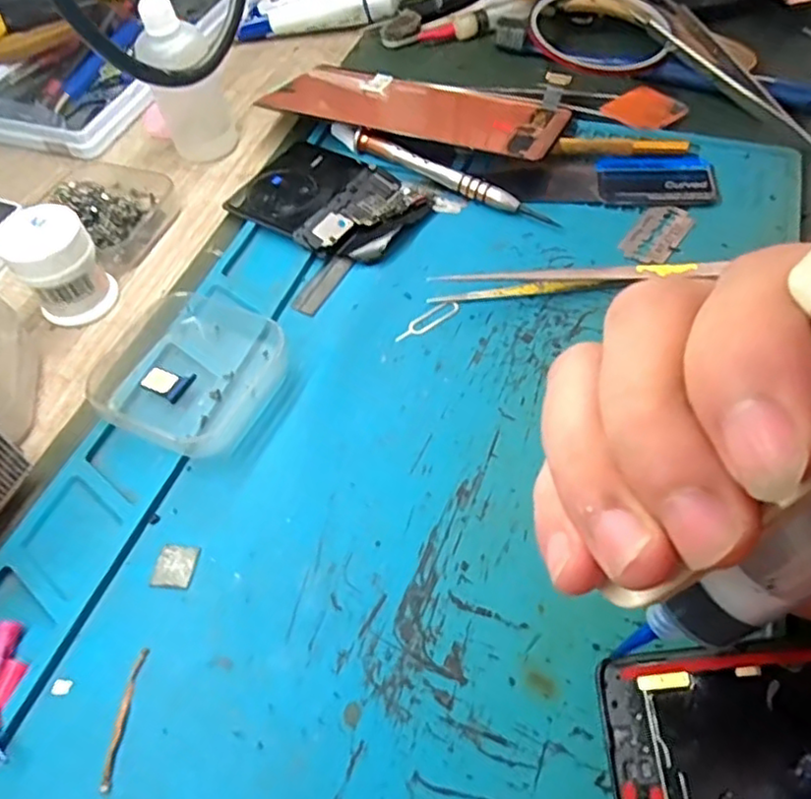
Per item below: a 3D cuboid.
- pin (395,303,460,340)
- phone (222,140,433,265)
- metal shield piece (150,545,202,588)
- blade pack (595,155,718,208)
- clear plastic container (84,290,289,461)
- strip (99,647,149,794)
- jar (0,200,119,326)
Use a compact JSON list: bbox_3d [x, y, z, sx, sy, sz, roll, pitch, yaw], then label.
[{"bbox_3d":[0.009,-0.033,0.278,0.032,0.004,0.009,-34,62,-20],"label":"pin"},{"bbox_3d":[-0.037,-0.098,0.320,0.087,0.009,0.065,26,61,20],"label":"phone"},{"bbox_3d":[-0.077,0.056,0.219,0.014,0.004,0.014,3,53,8],"label":"metal shield piece"},{"bbox_3d":[0.122,-0.108,0.318,0.055,0.004,0.035,3,56,6],"label":"blade pack"},{"bbox_3d":[-0.084,-0.014,0.259,0.066,0.017,0.069,17,58,15],"label":"clear plastic container"},{"bbox_3d":[-0.083,0.093,0.192,0.004,0.004,0.038,1,55,4],"label":"strip"},{"bbox_3d":[-0.152,-0.061,0.284,0.033,0.037,0.030,-2,55,3],"label":"jar"}]

